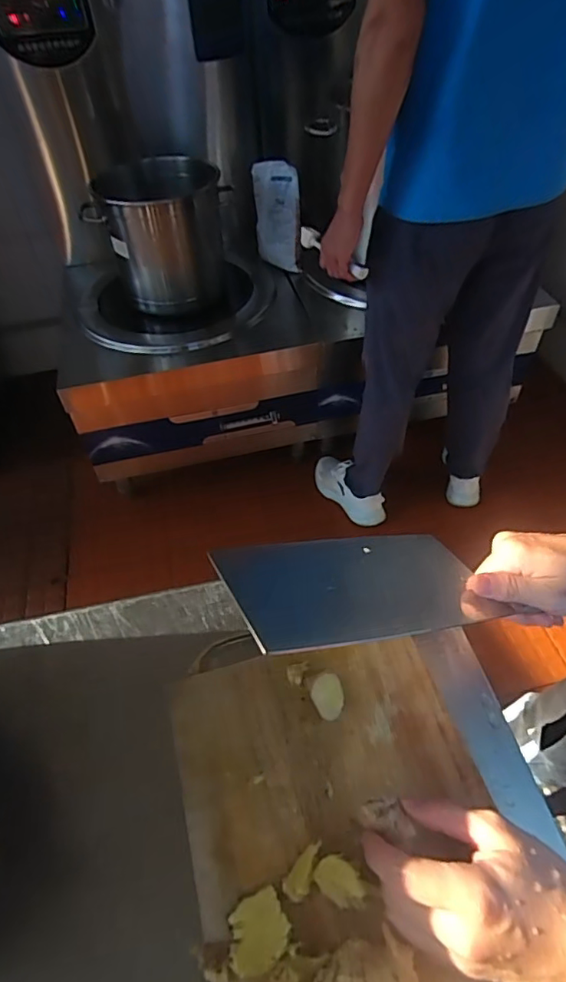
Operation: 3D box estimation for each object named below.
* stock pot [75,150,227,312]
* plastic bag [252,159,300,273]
[{"bbox_3d":[-0.289,-0.641,1.360,0.313,0.293,0.288,-2,48,2],"label":"stock pot"},{"bbox_3d":[-0.023,-0.748,1.451,0.153,0.258,0.033,23,41,30],"label":"plastic bag"}]

